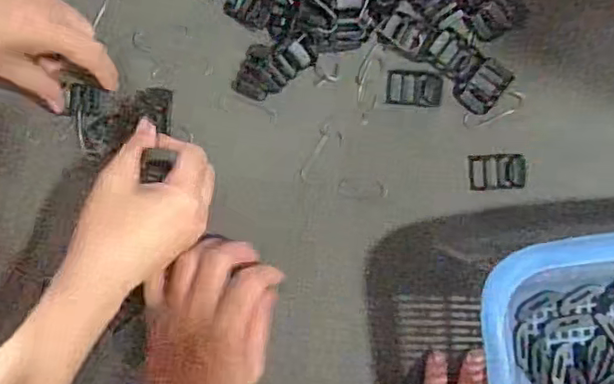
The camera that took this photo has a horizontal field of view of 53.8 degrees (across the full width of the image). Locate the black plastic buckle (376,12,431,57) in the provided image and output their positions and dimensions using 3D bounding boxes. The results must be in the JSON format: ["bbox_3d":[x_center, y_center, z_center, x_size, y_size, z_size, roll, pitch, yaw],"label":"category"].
[{"bbox_3d":[0.072,-0.118,0.450,0.037,0.005,0.023,30,94,5],"label":"black plastic buckle"}]

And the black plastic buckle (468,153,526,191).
[{"bbox_3d":[0.141,-0.015,0.448,0.040,0.004,0.025,-3,91,6],"label":"black plastic buckle"}]

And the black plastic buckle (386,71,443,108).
[{"bbox_3d":[0.080,-0.077,0.452,0.040,0.004,0.024,7,92,6],"label":"black plastic buckle"}]

